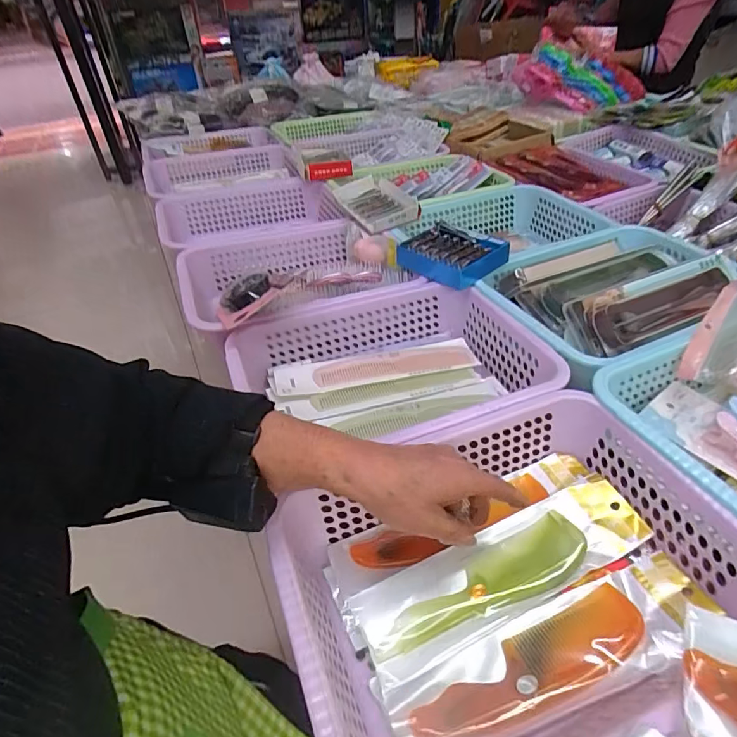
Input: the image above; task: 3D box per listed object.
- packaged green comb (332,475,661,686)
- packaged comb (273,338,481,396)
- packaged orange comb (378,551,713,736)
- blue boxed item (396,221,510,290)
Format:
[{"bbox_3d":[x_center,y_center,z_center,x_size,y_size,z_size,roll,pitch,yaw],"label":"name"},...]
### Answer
[{"bbox_3d":[0.112,0.173,0.402,0.268,0.016,0.091,-13,41,-10],"label":"packaged green comb"},{"bbox_3d":[0.010,-0.003,0.600,0.255,0.008,0.068,-10,36,-13],"label":"packaged comb"},{"bbox_3d":[0.142,0.216,0.357,0.263,0.012,0.073,-16,42,-13],"label":"packaged orange comb"},{"bbox_3d":[0.119,-0.164,0.677,0.106,0.041,0.127,-31,47,-28],"label":"blue boxed item"}]

